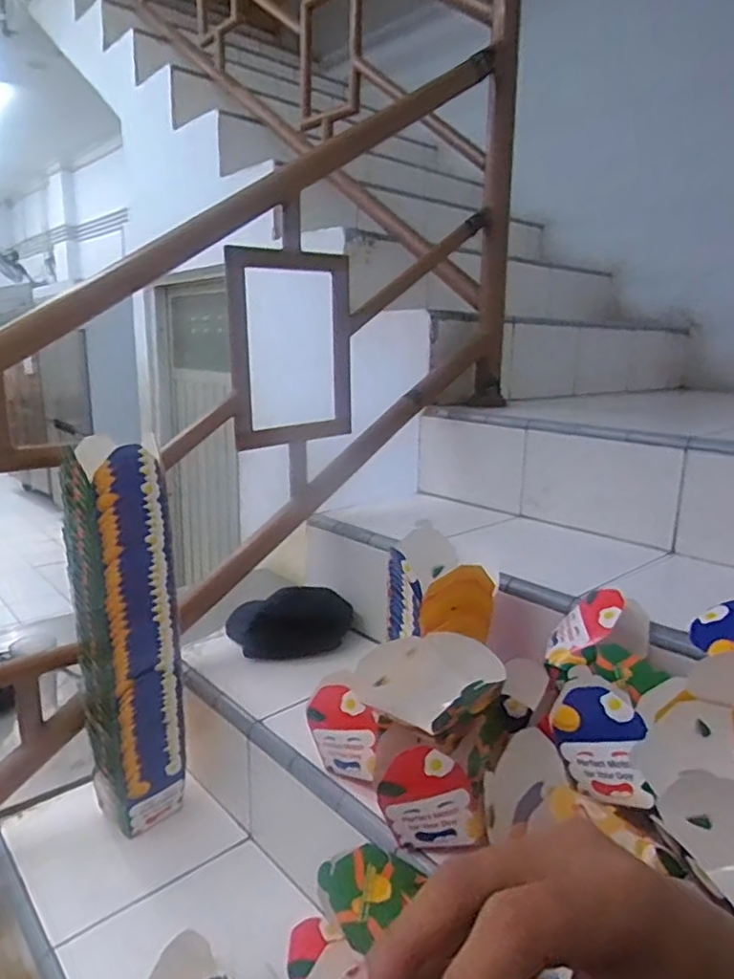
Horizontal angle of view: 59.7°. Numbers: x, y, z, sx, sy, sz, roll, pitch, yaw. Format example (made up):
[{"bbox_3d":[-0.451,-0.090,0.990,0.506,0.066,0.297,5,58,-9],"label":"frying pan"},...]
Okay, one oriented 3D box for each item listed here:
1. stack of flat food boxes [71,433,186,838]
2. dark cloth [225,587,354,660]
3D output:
[{"bbox_3d":[-0.325,0.217,0.882,0.128,0.559,0.077,-4,13,-22],"label":"stack of flat food boxes"},{"bbox_3d":[-0.141,0.233,1.142,0.228,0.111,0.063,1,12,-3],"label":"dark cloth"}]

